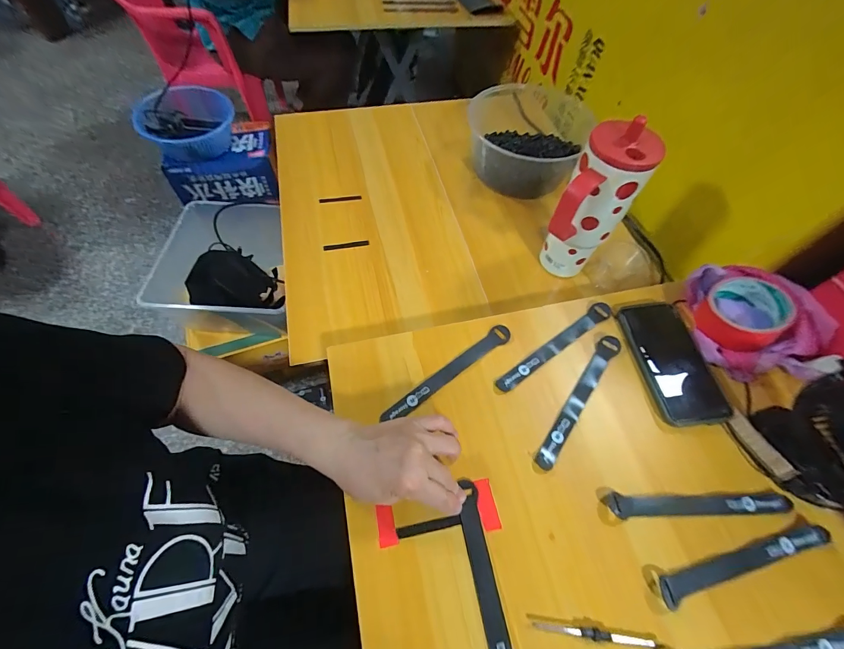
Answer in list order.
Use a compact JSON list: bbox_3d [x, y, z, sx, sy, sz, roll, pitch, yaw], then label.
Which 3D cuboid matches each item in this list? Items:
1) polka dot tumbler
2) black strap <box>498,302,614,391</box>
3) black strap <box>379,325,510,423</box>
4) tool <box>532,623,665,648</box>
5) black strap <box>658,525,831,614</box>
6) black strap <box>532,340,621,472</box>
[{"bbox_3d":[0.216,-0.140,0.492,0.080,0.212,0.104,33,63,15],"label":"polka dot tumbler"},{"bbox_3d":[0.174,0.028,0.474,0.200,0.007,0.023,-33,66,-20],"label":"black strap"},{"bbox_3d":[0.035,0.058,0.450,0.195,0.007,0.023,-33,66,-20],"label":"black strap"},{"bbox_3d":[0.157,0.274,0.322,0.113,0.007,0.009,6,59,1],"label":"tool"},{"bbox_3d":[0.317,0.232,0.357,0.190,0.006,0.022,-11,60,-9],"label":"black strap"},{"bbox_3d":[0.189,0.087,0.435,0.023,0.009,0.196,34,63,16],"label":"black strap"}]

